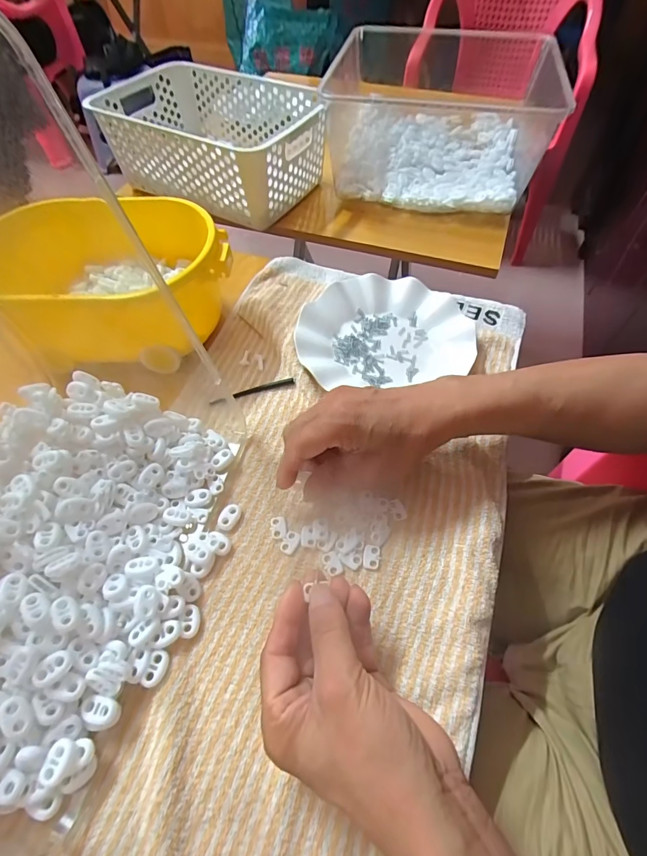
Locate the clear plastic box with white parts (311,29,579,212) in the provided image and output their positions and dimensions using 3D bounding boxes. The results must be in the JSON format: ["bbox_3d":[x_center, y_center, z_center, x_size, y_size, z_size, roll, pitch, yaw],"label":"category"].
[{"bbox_3d":[0.175,-0.470,0.626,0.318,0.136,0.299,14,57,11],"label":"clear plastic box with white parts"}]

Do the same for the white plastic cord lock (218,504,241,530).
[{"bbox_3d":[-0.077,0.073,0.339,0.015,0.004,0.022,32,62,2],"label":"white plastic cord lock"}]

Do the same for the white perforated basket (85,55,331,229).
[{"bbox_3d":[-0.155,-0.424,0.617,0.307,0.115,0.214,24,60,17],"label":"white perforated basket"}]

